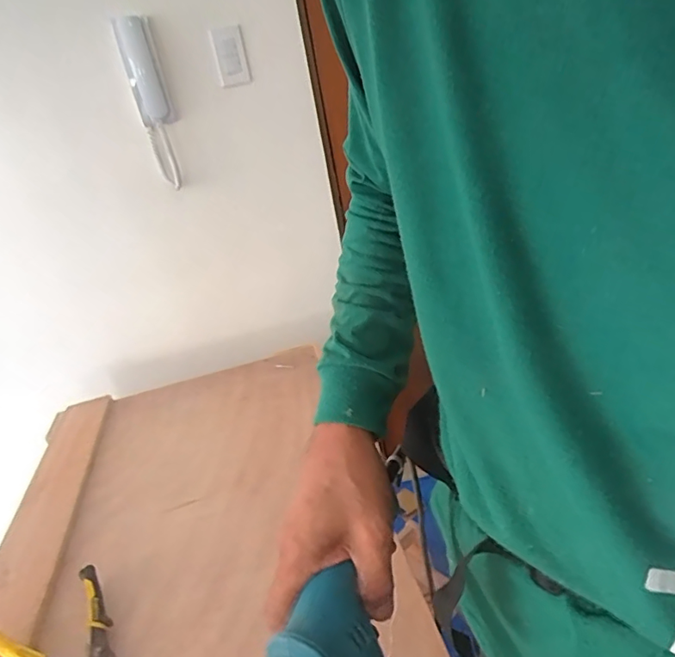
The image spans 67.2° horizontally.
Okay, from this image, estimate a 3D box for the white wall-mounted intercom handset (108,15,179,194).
[{"bbox_3d":[-0.422,-0.511,1.168,0.082,0.341,0.062,-17,26,-13],"label":"white wall-mounted intercom handset"}]

